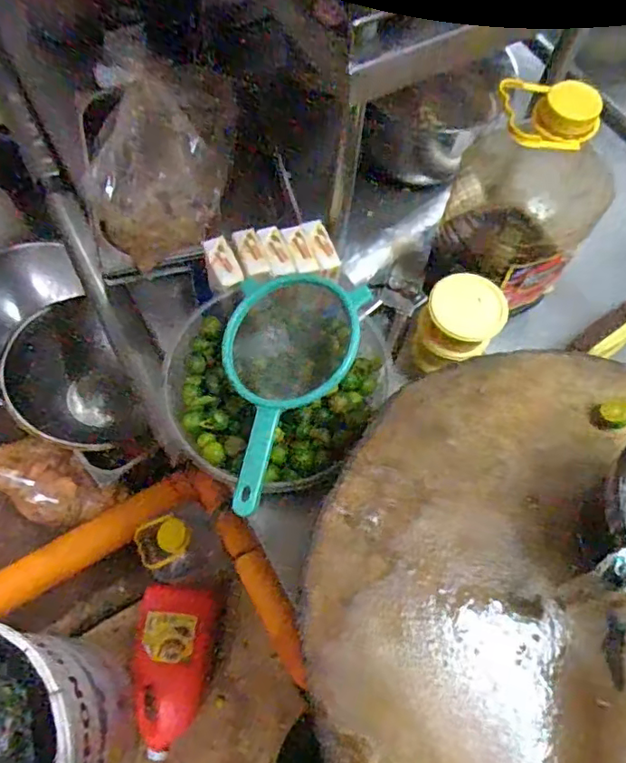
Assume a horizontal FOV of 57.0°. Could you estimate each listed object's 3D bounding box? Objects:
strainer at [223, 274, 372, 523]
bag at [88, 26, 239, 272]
[{"bbox_3d":[-0.027,0.012,0.596,0.139,0.073,0.254,3,69,22],"label":"strainer"},{"bbox_3d":[-0.199,-0.305,0.783,0.186,0.100,0.306,6,92,-20],"label":"bag"}]

